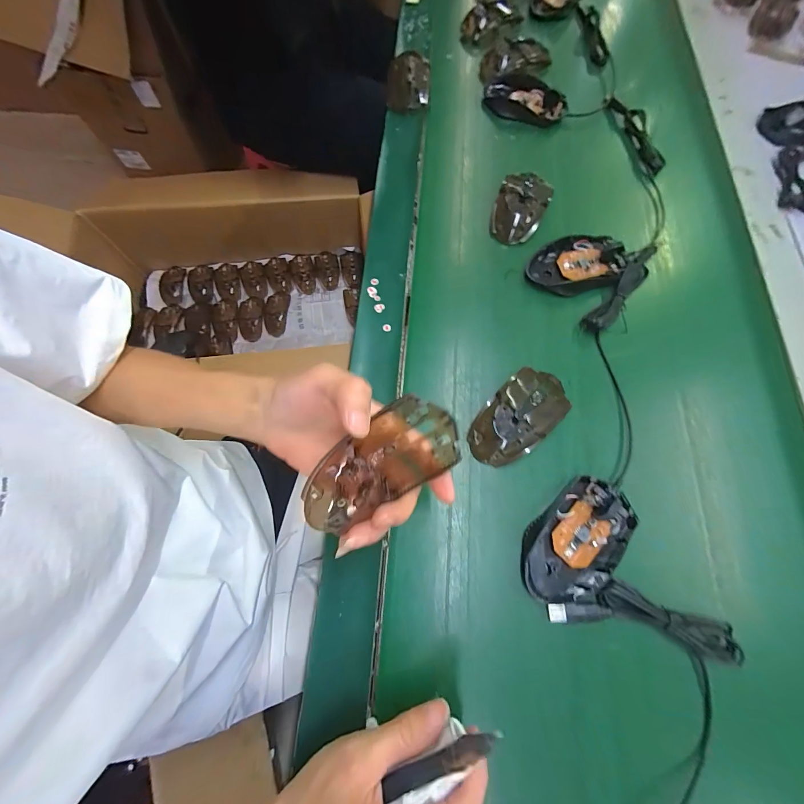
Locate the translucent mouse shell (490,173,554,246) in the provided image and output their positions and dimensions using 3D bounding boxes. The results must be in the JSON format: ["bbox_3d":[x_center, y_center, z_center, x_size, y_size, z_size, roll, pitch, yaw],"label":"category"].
[{"bbox_3d":[0.141,-0.235,0.410,0.058,0.027,0.093,22,72,8],"label":"translucent mouse shell"}]

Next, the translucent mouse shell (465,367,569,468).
[{"bbox_3d":[0.110,0.013,0.324,0.056,0.026,0.108,43,76,14],"label":"translucent mouse shell"}]

